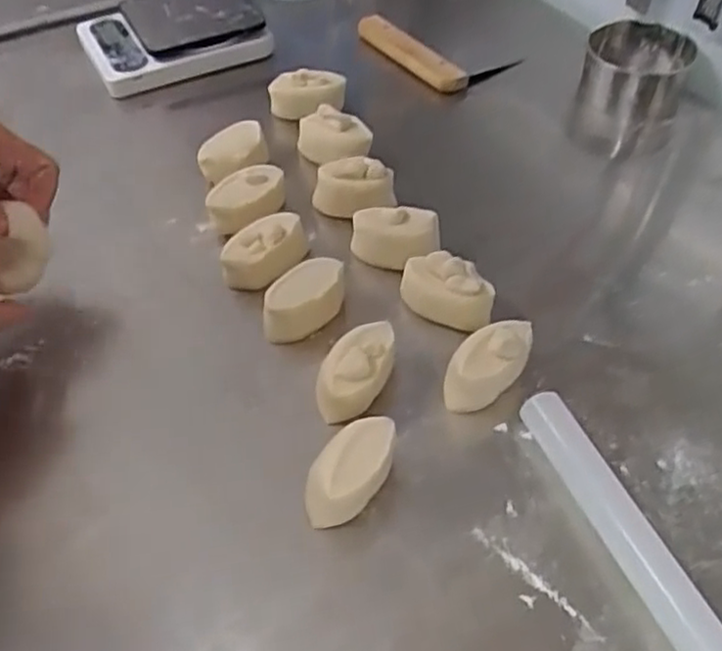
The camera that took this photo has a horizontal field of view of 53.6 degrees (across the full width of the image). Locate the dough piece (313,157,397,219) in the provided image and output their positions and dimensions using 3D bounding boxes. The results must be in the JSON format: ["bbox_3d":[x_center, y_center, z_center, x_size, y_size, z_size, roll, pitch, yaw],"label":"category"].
[{"bbox_3d":[-0.006,-0.109,0.568,0.061,0.046,0.032,14,52,14],"label":"dough piece"}]

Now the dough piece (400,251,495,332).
[{"bbox_3d":[0.060,-0.025,0.500,0.065,0.044,0.033,11,51,12],"label":"dough piece"}]

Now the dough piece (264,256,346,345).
[{"bbox_3d":[-0.040,-0.016,0.495,0.063,0.041,0.030,-27,54,-19],"label":"dough piece"}]

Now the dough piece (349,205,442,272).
[{"bbox_3d":[0.026,-0.067,0.542,0.066,0.042,0.043,0,50,2],"label":"dough piece"}]

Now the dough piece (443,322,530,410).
[{"bbox_3d":[0.082,0.026,0.455,0.032,0.042,0.064,35,60,28],"label":"dough piece"}]

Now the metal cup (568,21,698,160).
[{"bbox_3d":[0.255,-0.222,0.679,0.094,0.086,0.098,19,53,18],"label":"metal cup"}]

